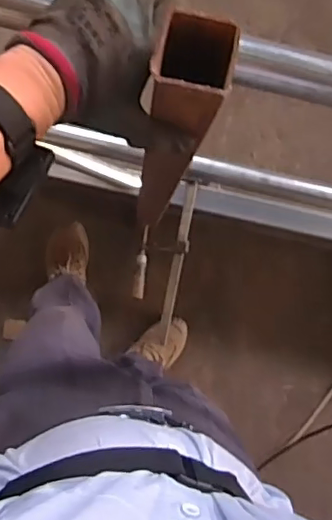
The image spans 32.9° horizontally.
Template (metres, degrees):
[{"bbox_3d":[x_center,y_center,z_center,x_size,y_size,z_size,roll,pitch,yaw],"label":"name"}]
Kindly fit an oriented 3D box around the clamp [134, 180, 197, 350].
[{"bbox_3d":[-0.009,-0.006,1.225,0.113,0.025,0.342,11,84,23],"label":"clamp"}]

